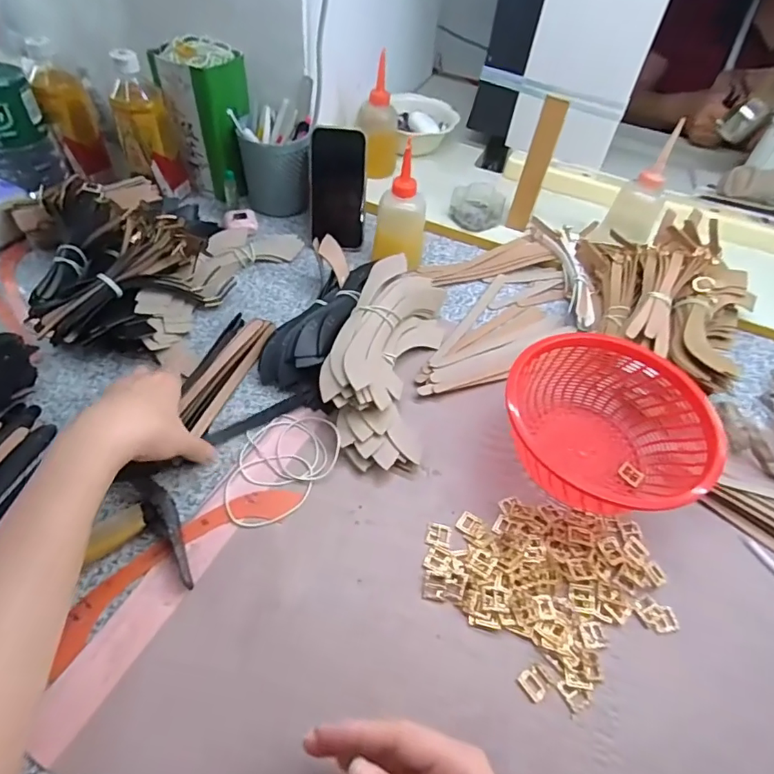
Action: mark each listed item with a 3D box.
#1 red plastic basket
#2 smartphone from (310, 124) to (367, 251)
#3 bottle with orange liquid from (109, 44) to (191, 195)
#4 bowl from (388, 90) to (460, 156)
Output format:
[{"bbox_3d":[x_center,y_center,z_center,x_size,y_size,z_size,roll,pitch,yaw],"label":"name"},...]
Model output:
[{"bbox_3d":[0.204,0.039,0.471,0.169,0.080,0.176,3,52,-4],"label":"red plastic basket"},{"bbox_3d":[-0.064,-0.257,0.648,0.071,0.147,0.009,-3,27,-8],"label":"smartphone"},{"bbox_3d":[-0.308,-0.328,0.643,0.070,0.164,0.057,-17,55,-19],"label":"bottle with orange liquid"},{"bbox_3d":[0.062,-0.442,0.845,0.105,0.071,0.102,3,51,-4],"label":"bowl"}]

